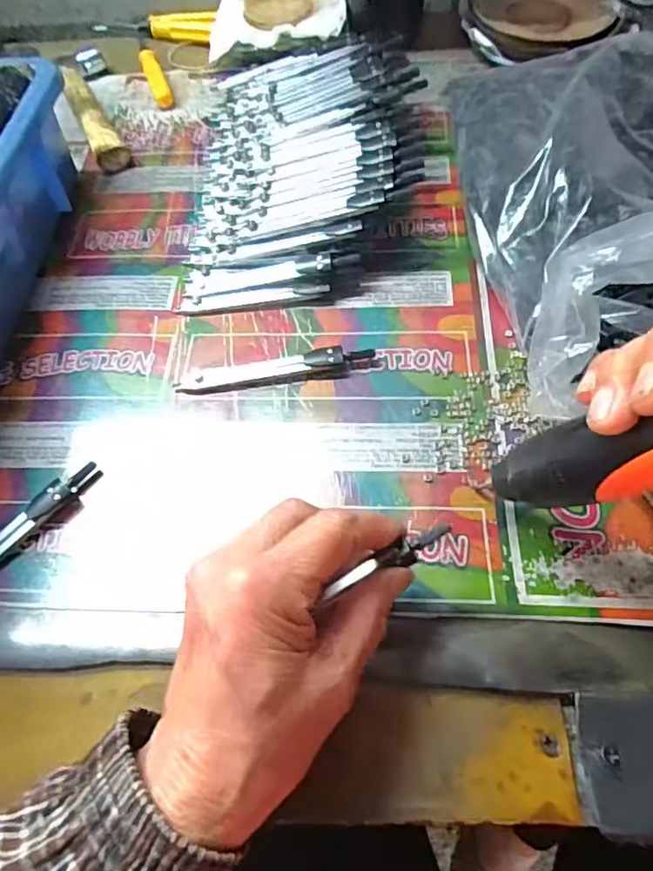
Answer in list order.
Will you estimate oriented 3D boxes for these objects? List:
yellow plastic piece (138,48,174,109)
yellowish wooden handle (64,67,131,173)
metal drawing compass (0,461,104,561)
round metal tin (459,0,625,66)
[{"bbox_3d":[-0.147,-0.307,0.494,0.017,0.013,0.078,-19,61,-6],"label":"yellow plastic piece"},{"bbox_3d":[-0.186,-0.254,0.462,0.024,0.021,0.114,-24,62,-9],"label":"yellowish wooden handle"},{"bbox_3d":[-0.164,0.054,0.291,0.012,0.009,0.113,37,70,22],"label":"metal drawing compass"},{"bbox_3d":[0.172,-0.361,0.486,0.116,0.022,0.125,-2,61,3],"label":"round metal tin"}]

